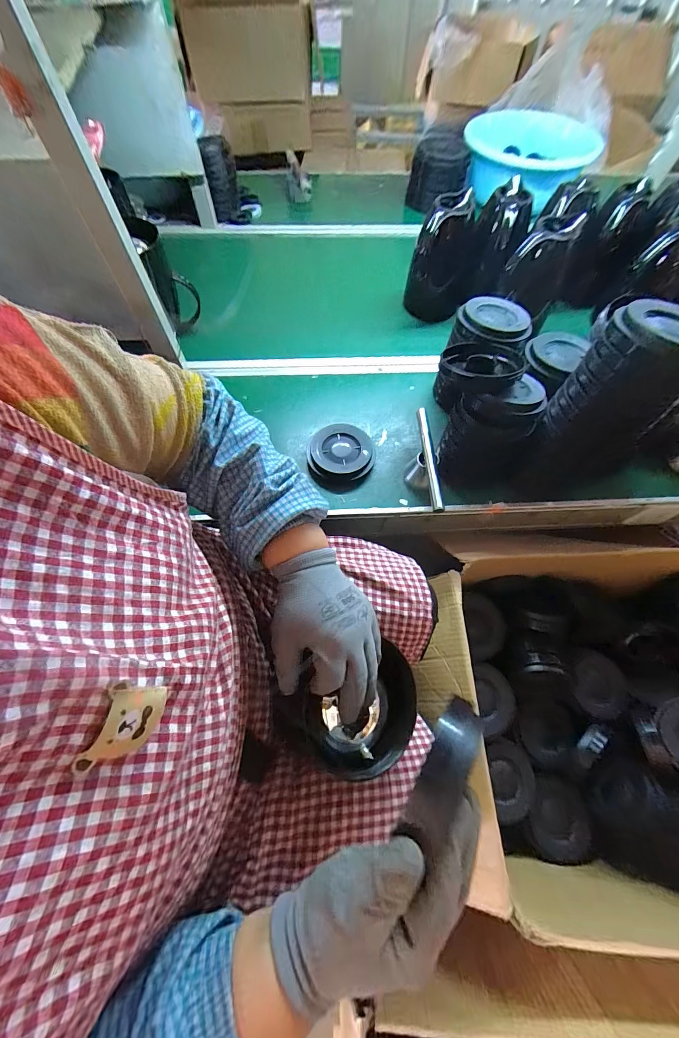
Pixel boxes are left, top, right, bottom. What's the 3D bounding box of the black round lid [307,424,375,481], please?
[{"bbox_3d":[0.004,-0.117,0.622,0.117,0.032,0.108,0,63,-1],"label":"black round lid"}]

